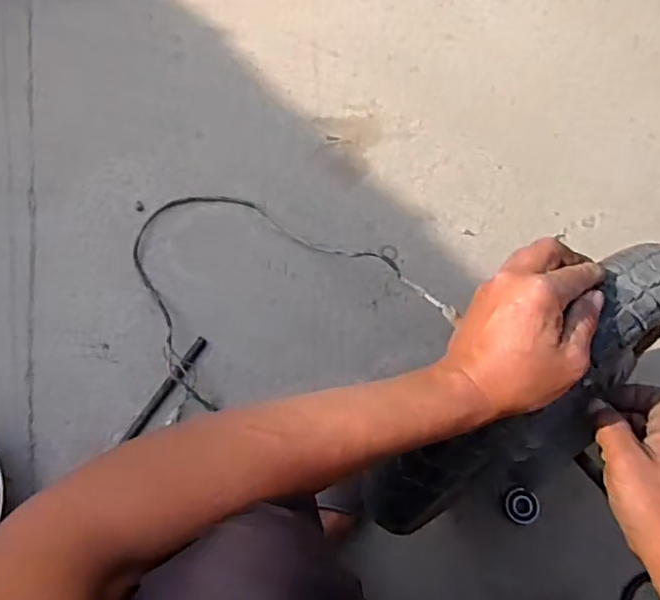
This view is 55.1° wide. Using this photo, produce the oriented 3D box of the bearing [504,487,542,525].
[{"bbox_3d":[0.227,0.243,0.747,0.038,0.015,0.042,-39,77,-12],"label":"bearing"}]

